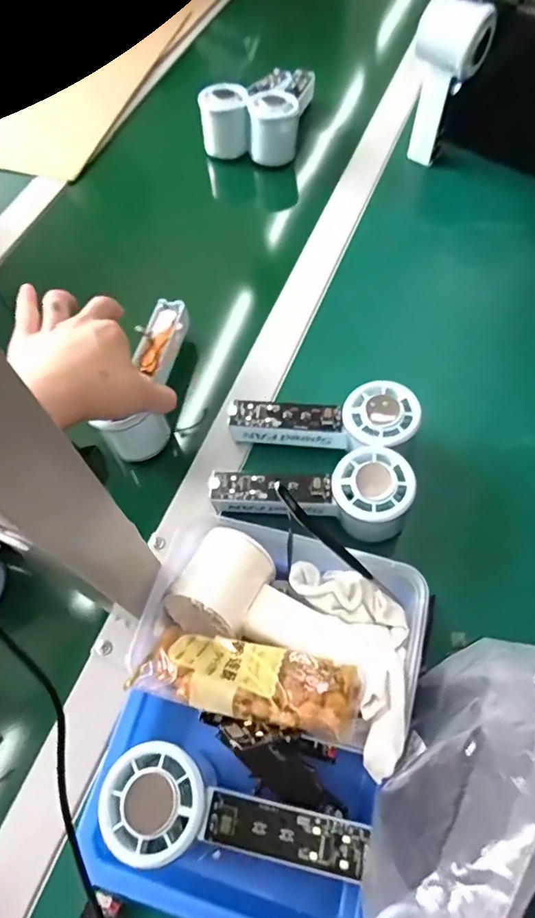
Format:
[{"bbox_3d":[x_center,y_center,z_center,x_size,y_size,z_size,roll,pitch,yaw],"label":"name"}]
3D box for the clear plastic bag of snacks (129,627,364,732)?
[{"bbox_3d":[-0.011,0.127,0.310,0.128,0.016,0.048,9,26,10],"label":"clear plastic bag of snacks"}]

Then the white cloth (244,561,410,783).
[{"bbox_3d":[0.049,0.114,0.327,0.080,0.030,0.122,-40,67,-16],"label":"white cloth"}]

